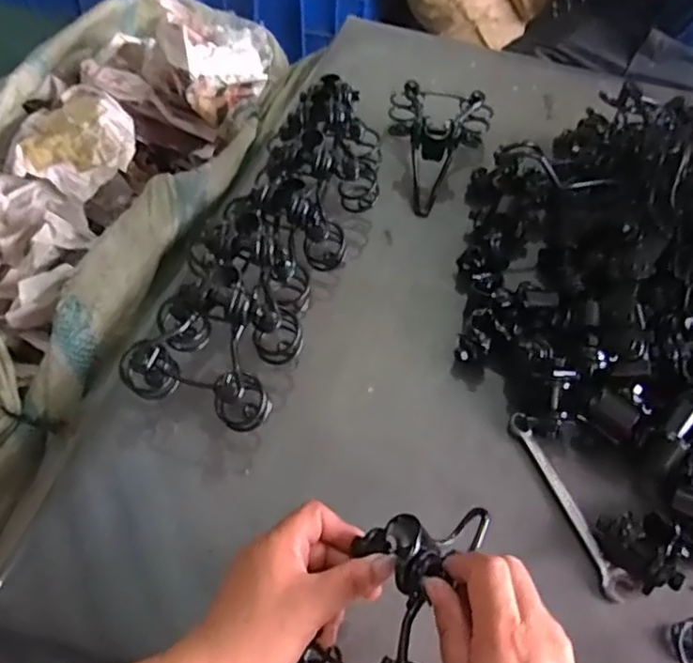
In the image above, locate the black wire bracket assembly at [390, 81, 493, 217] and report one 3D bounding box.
[{"bbox_3d":[0.108,-0.222,0.768,0.124,0.066,0.168,9,53,3],"label":"black wire bracket assembly"}]

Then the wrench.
[{"bbox_3d":[0.187,0.142,0.543,0.023,0.007,0.168,-16,56,-15],"label":"wrench"}]

